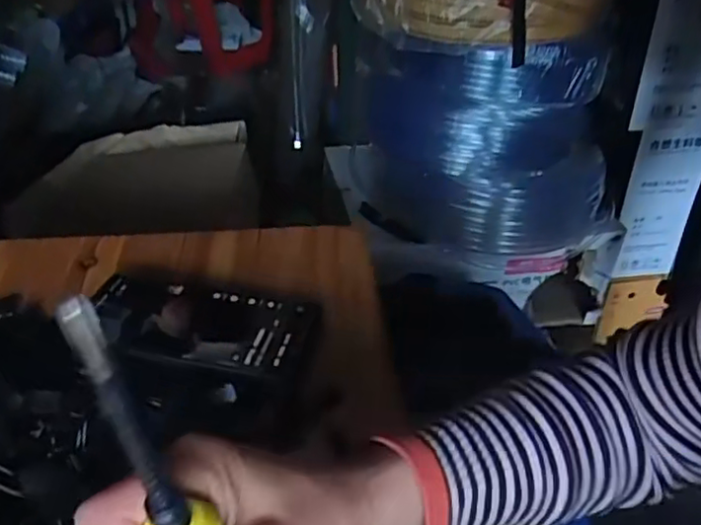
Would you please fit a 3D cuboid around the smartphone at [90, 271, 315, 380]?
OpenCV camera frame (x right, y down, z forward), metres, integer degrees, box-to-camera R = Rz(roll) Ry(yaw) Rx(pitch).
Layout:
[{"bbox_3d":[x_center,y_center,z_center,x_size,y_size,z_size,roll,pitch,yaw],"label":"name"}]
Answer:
[{"bbox_3d":[-0.106,0.040,0.453,0.156,0.014,0.081,8,36,12],"label":"smartphone"}]

